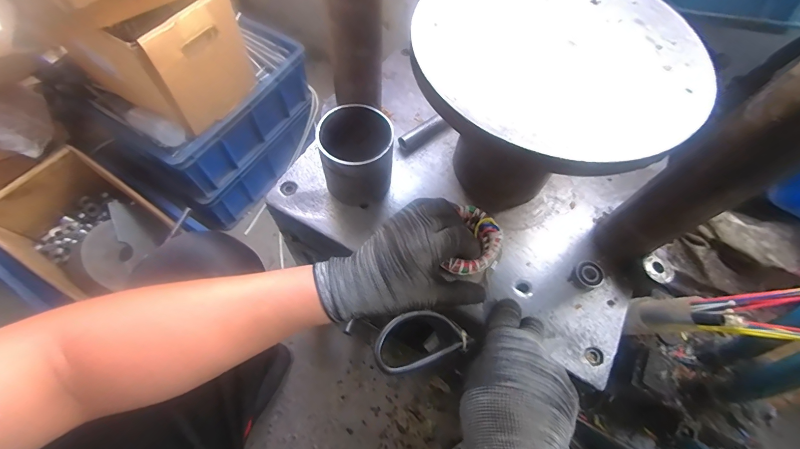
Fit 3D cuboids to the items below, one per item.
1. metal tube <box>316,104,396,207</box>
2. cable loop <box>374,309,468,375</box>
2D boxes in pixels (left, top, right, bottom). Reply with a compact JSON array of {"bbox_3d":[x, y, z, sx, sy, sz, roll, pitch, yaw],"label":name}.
[{"bbox_3d":[-0.052,-0.083,0.446,0.085,0.097,0.085,4,63,-2],"label":"metal tube"},{"bbox_3d":[0.018,0.102,0.320,0.085,0.021,0.046,-17,66,-12],"label":"cable loop"}]

